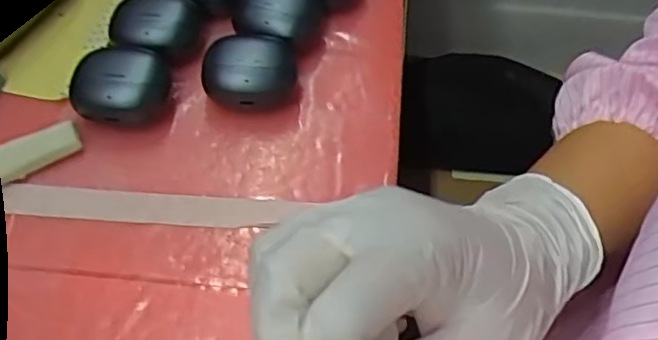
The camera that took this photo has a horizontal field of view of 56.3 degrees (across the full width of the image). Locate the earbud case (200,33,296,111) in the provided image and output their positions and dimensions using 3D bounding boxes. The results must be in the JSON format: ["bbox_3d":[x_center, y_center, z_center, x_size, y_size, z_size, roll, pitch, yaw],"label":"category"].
[{"bbox_3d":[-0.049,-0.058,0.372,0.054,0.030,0.050,-3,53,-2],"label":"earbud case"}]

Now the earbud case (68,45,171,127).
[{"bbox_3d":[-0.123,-0.049,0.362,0.054,0.029,0.046,-7,53,-5],"label":"earbud case"}]

